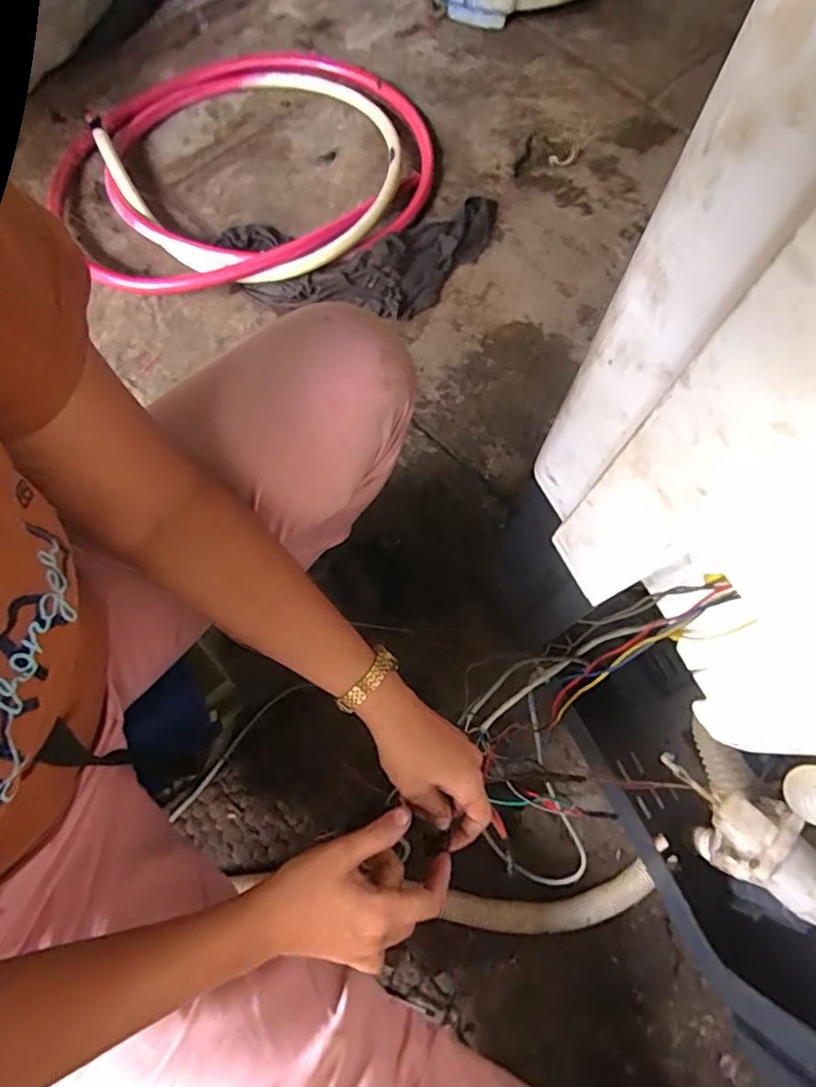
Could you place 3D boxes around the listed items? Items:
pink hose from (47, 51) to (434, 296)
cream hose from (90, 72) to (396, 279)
[{"bbox_3d":[-0.250,-0.641,0.976,0.589,0.043,0.497,-10,73,-6],"label":"pink hose"},{"bbox_3d":[-0.226,-0.619,0.952,0.446,0.027,0.414,1,72,-2],"label":"cream hose"}]

